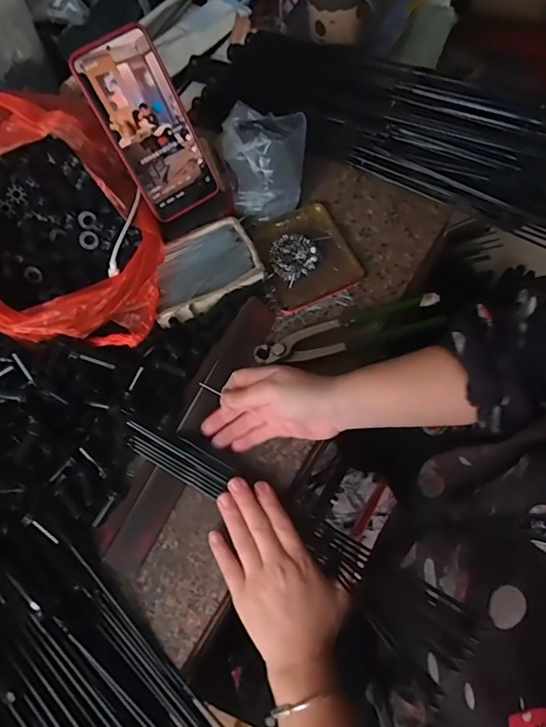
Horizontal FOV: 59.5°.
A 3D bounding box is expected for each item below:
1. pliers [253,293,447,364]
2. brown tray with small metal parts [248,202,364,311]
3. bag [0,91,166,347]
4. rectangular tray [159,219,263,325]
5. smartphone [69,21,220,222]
[{"bbox_3d":[0.080,-0.031,0.494,0.196,0.024,0.042,-15,68,-1],"label":"pliers"},{"bbox_3d":[0.036,-0.127,0.539,0.097,0.013,0.124,-23,68,-4],"label":"brown tray with small metal parts"},{"bbox_3d":[-0.233,-0.135,0.477,0.207,0.126,0.259,-31,70,-16],"label":"bag"},{"bbox_3d":[-0.079,-0.101,0.521,0.124,0.027,0.086,-31,69,-7],"label":"rectangular tray"},{"bbox_3d":[-0.118,-0.228,0.468,0.076,0.163,0.011,-32,35,-6],"label":"smartphone"}]

